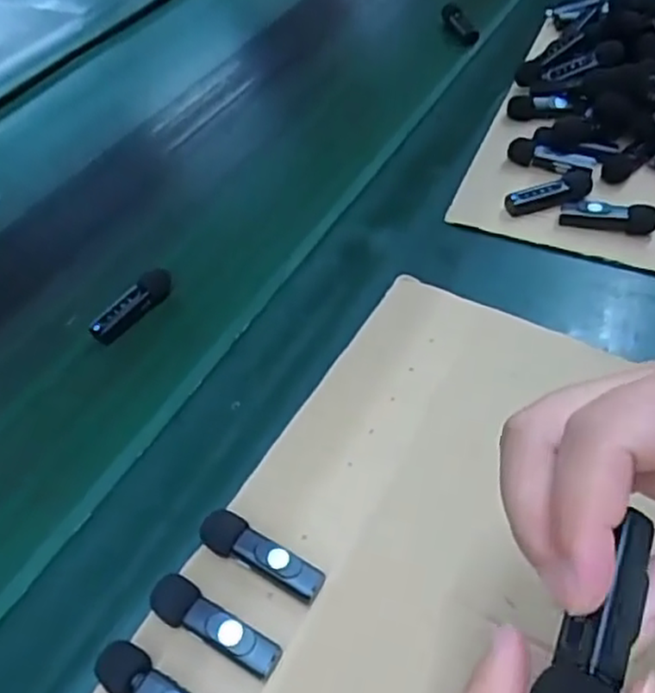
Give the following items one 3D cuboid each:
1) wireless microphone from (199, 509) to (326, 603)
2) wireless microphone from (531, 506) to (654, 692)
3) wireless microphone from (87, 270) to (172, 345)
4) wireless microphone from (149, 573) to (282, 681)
[{"bbox_3d":[-0.032,0.101,0.332,0.063,0.019,0.019,22,54,23],"label":"wireless microphone"},{"bbox_3d":[0.067,0.069,0.168,0.018,0.012,0.064,23,62,24],"label":"wireless microphone"},{"bbox_3d":[-0.132,-0.028,0.467,0.020,0.017,0.063,36,74,32],"label":"wireless microphone"},{"bbox_3d":[-0.051,0.129,0.311,0.064,0.021,0.019,24,55,25],"label":"wireless microphone"}]

